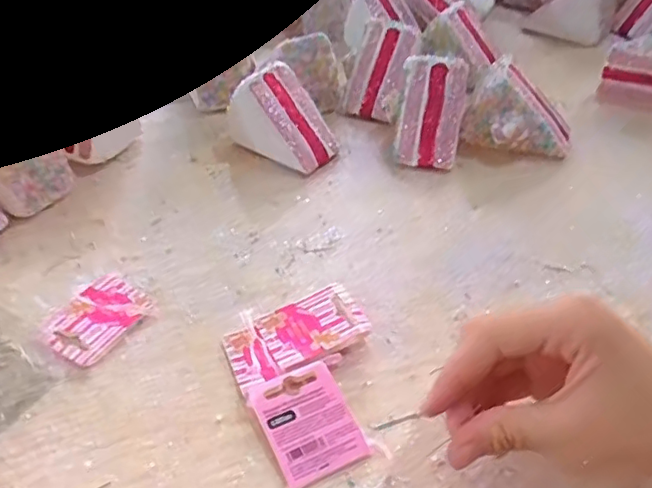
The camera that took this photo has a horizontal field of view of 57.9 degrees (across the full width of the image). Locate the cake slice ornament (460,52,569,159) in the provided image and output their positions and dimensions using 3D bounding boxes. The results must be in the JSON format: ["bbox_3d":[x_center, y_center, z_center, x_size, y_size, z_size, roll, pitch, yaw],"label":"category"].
[{"bbox_3d":[0.158,-0.106,0.475,0.085,0.066,0.058,15,44,15],"label":"cake slice ornament"}]

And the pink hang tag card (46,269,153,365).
[{"bbox_3d":[-0.138,0.044,0.357,0.046,0.005,0.059,26,47,25],"label":"pink hang tag card"}]

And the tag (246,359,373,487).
[{"bbox_3d":[-0.009,0.091,0.304,0.046,0.004,0.059,-19,53,-19],"label":"tag"}]

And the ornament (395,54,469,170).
[{"bbox_3d":[0.084,-0.104,0.471,0.049,0.068,0.064,9,42,9],"label":"ornament"}]

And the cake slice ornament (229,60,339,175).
[{"bbox_3d":[-0.031,-0.101,0.473,0.074,0.063,0.056,23,46,23],"label":"cake slice ornament"}]

